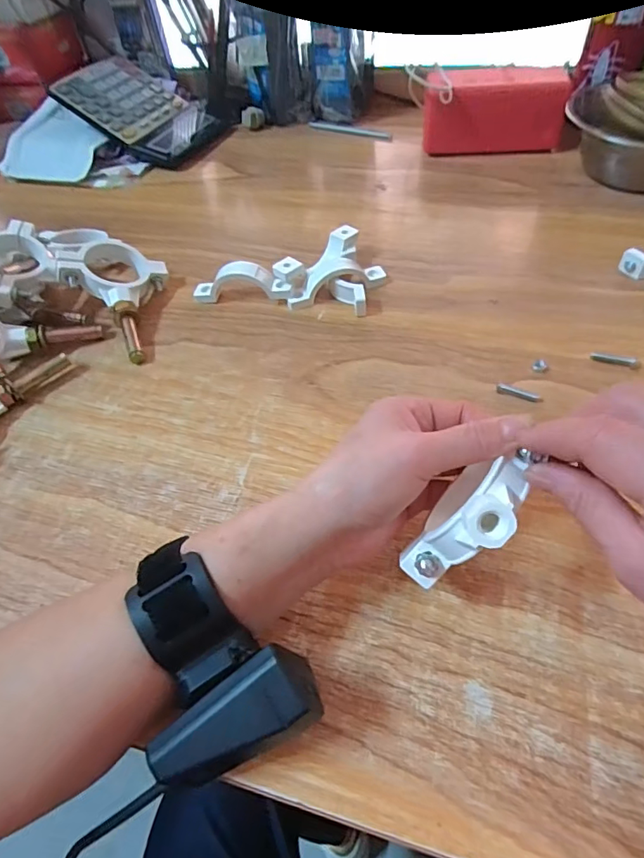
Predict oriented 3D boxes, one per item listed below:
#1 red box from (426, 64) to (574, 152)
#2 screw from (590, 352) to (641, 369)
[{"bbox_3d":[0.191,-0.356,0.565,0.151,0.072,0.075,7,52,11],"label":"red box"},{"bbox_3d":[0.211,-0.051,0.357,0.033,0.006,0.007,15,54,17],"label":"screw"}]

